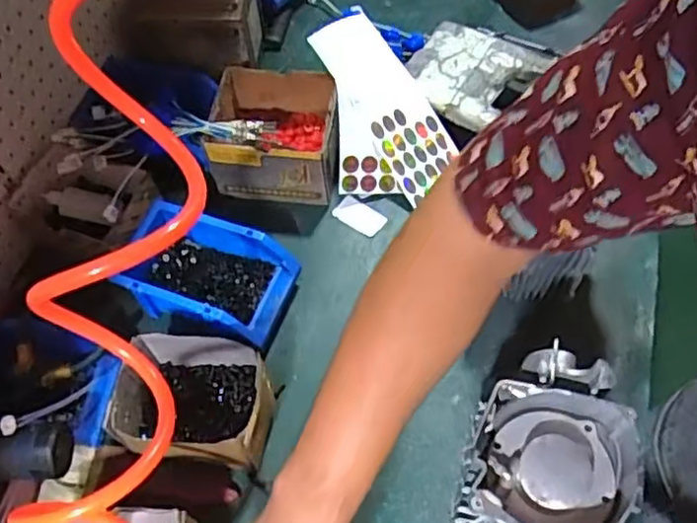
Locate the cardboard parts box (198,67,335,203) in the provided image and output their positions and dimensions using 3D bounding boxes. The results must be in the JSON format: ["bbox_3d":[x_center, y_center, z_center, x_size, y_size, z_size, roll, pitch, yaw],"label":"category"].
[{"bbox_3d":[-0.090,-0.160,0.847,0.155,0.119,0.144,6,60,6],"label":"cardboard parts box"}]

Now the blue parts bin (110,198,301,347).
[{"bbox_3d":[-0.161,0.017,0.759,0.185,0.080,0.126,16,62,12],"label":"blue parts bin"}]

